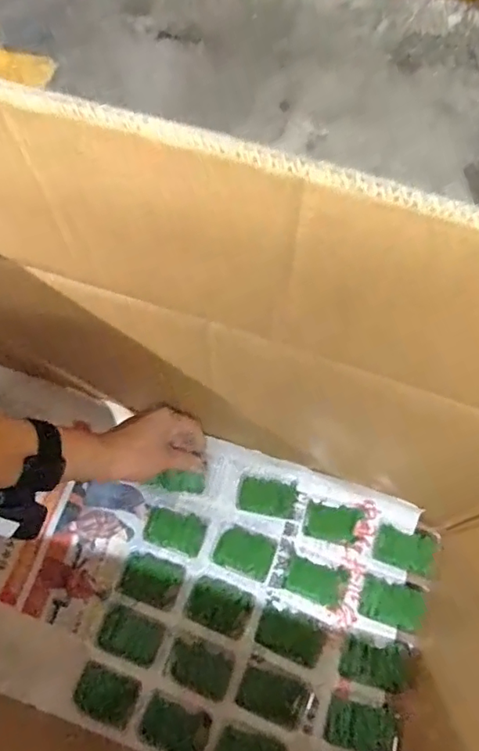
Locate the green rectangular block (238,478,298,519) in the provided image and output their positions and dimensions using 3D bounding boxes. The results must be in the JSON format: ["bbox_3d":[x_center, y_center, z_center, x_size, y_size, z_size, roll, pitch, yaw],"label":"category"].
[{"bbox_3d":[0.032,0.136,0.606,0.062,0.006,0.038,9,67,3],"label":"green rectangular block"}]

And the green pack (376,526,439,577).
[{"bbox_3d":[0.177,0.183,0.576,0.059,0.014,0.043,16,68,6],"label":"green pack"}]

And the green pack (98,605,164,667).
[{"bbox_3d":[-0.110,0.266,0.556,0.061,0.005,0.044,17,68,6],"label":"green pack"}]

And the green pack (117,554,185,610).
[{"bbox_3d":[-0.093,0.216,0.574,0.062,0.004,0.044,16,68,6],"label":"green pack"}]

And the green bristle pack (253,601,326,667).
[{"bbox_3d":[0.051,0.258,0.544,0.065,0.004,0.039,23,69,9],"label":"green bristle pack"}]

